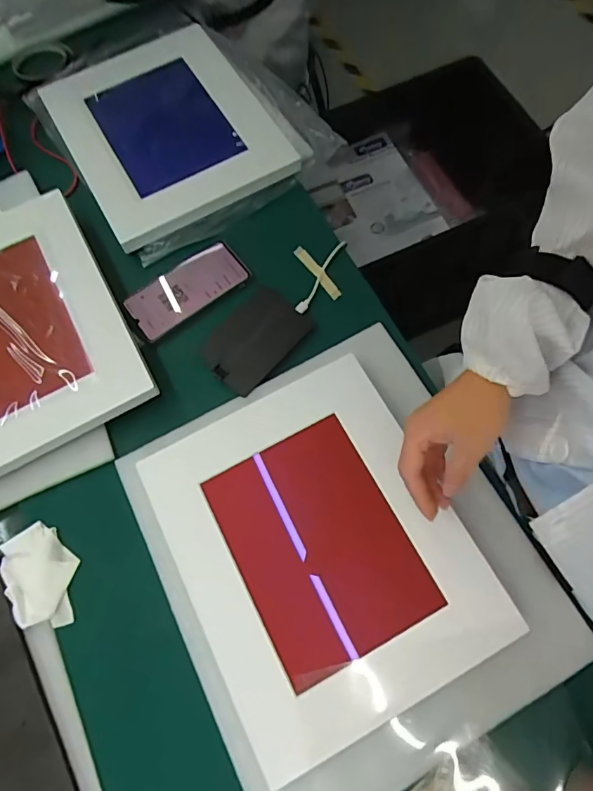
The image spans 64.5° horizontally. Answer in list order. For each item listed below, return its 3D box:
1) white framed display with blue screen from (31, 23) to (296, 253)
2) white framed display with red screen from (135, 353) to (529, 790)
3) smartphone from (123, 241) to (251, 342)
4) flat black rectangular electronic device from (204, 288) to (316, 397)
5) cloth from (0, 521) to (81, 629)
[{"bbox_3d":[-0.166,-0.356,0.622,0.262,0.031,0.288,-29,73,-8],"label":"white framed display with blue screen"},{"bbox_3d":[0.018,0.133,0.441,0.248,0.015,0.311,-28,73,-8],"label":"white framed display with red screen"},{"bbox_3d":[-0.130,-0.128,0.553,0.144,0.011,0.061,-34,74,-10],"label":"smartphone"},{"bbox_3d":[-0.046,-0.065,0.532,0.083,0.007,0.118,40,76,14],"label":"flat black rectangular electronic device"},{"bbox_3d":[-0.249,0.177,0.458,0.064,0.010,0.098,-34,74,-10],"label":"cloth"}]

